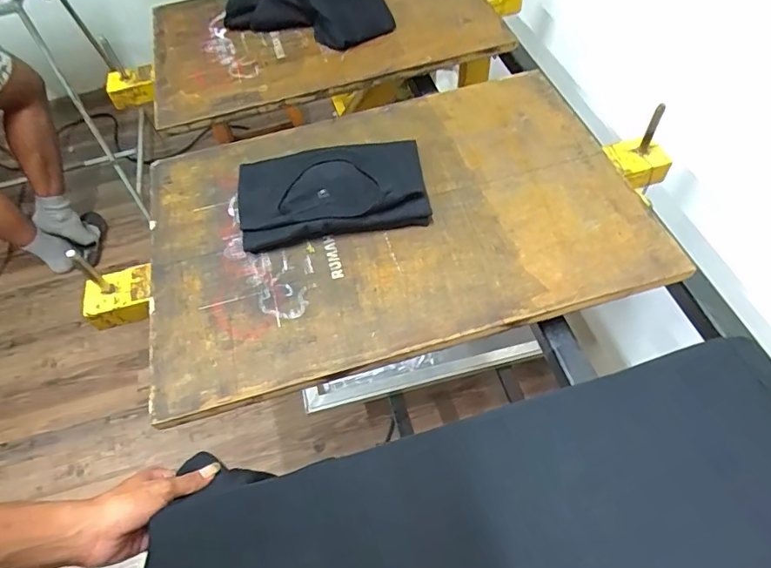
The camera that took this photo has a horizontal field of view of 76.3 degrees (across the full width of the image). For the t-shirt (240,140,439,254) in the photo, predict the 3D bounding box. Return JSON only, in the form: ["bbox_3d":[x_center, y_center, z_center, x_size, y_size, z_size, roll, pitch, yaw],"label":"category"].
[{"bbox_3d":[-0.070,-0.126,0.628,0.239,0.043,0.151,-10,56,-1],"label":"t-shirt"}]

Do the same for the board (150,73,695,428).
[{"bbox_3d":[0.001,-0.097,0.633,0.593,0.019,0.411,-15,56,-5],"label":"board"}]

